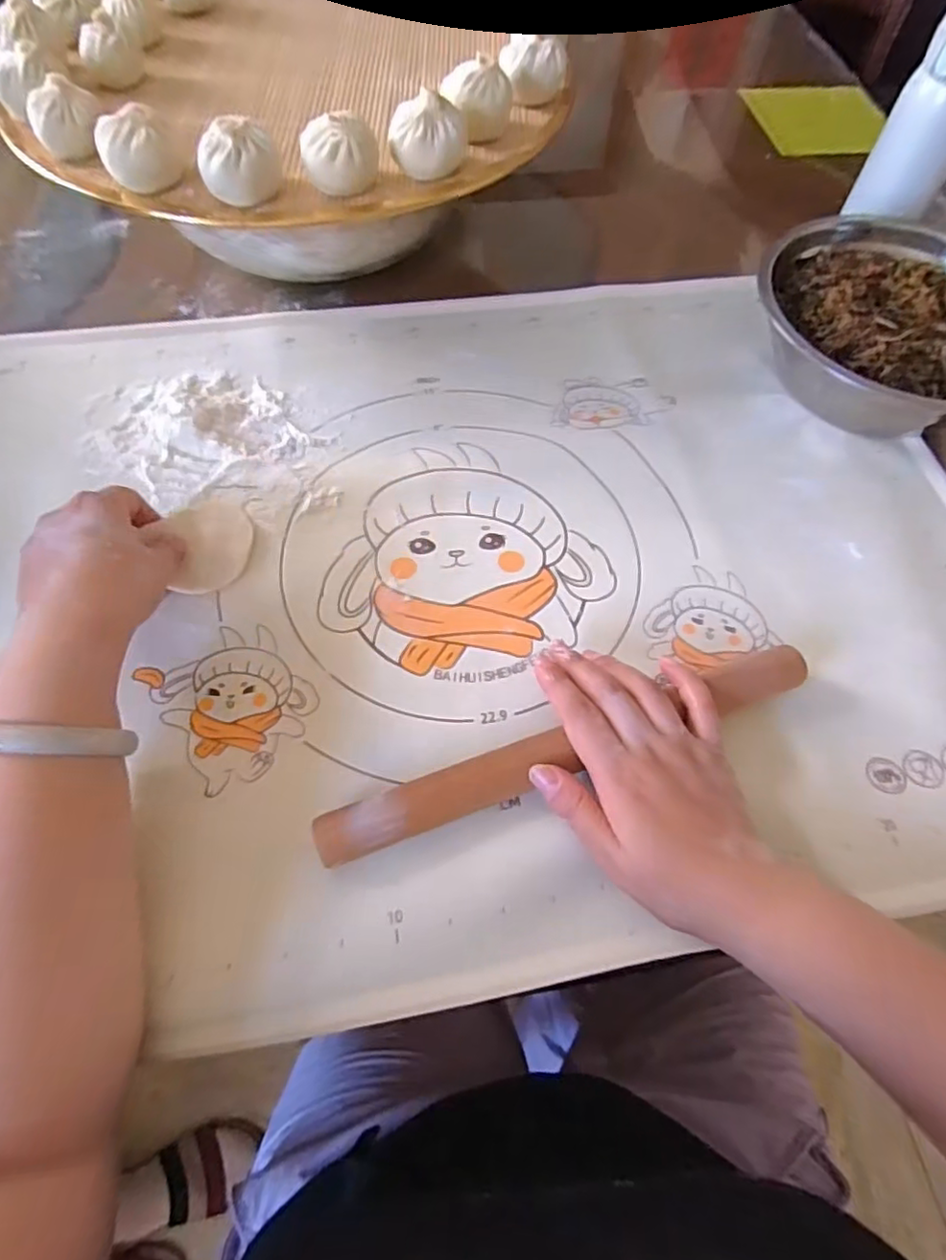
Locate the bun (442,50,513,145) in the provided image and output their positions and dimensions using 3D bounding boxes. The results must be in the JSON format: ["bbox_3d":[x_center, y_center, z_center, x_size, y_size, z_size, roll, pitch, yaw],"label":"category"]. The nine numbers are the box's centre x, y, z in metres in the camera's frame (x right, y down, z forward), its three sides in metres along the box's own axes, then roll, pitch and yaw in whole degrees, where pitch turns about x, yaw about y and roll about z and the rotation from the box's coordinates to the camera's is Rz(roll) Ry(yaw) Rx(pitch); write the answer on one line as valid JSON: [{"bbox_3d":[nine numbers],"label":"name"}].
[{"bbox_3d":[0.005,-0.340,0.404,0.043,0.033,0.043,1,63,-1],"label":"bun"}]

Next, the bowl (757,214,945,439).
[{"bbox_3d":[0.304,-0.215,0.459,0.172,0.076,0.174,1,63,-1],"label":"bowl"}]

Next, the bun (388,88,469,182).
[{"bbox_3d":[-0.028,-0.299,0.381,0.039,0.033,0.039,1,63,-1],"label":"bun"}]

